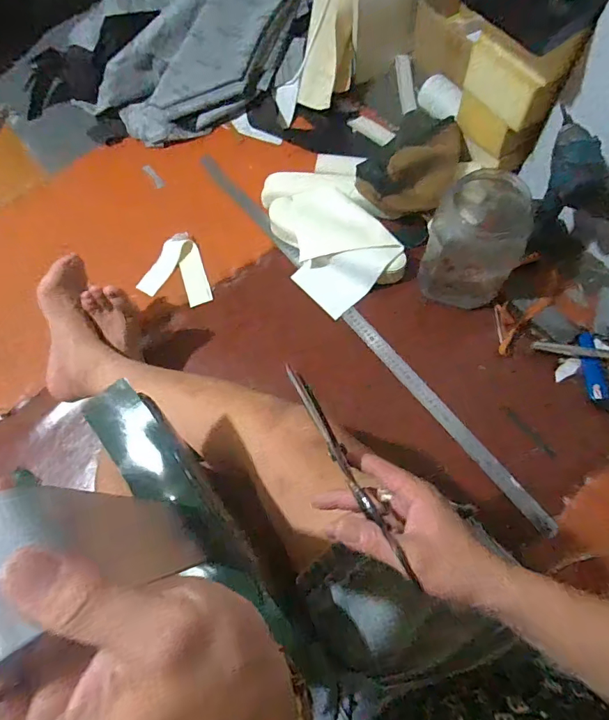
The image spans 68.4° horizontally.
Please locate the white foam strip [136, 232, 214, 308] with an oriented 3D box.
[{"bbox_3d":[-0.270,-0.170,0.908,0.138,0.034,0.155,-21,70,-6],"label":"white foam strip"}]

